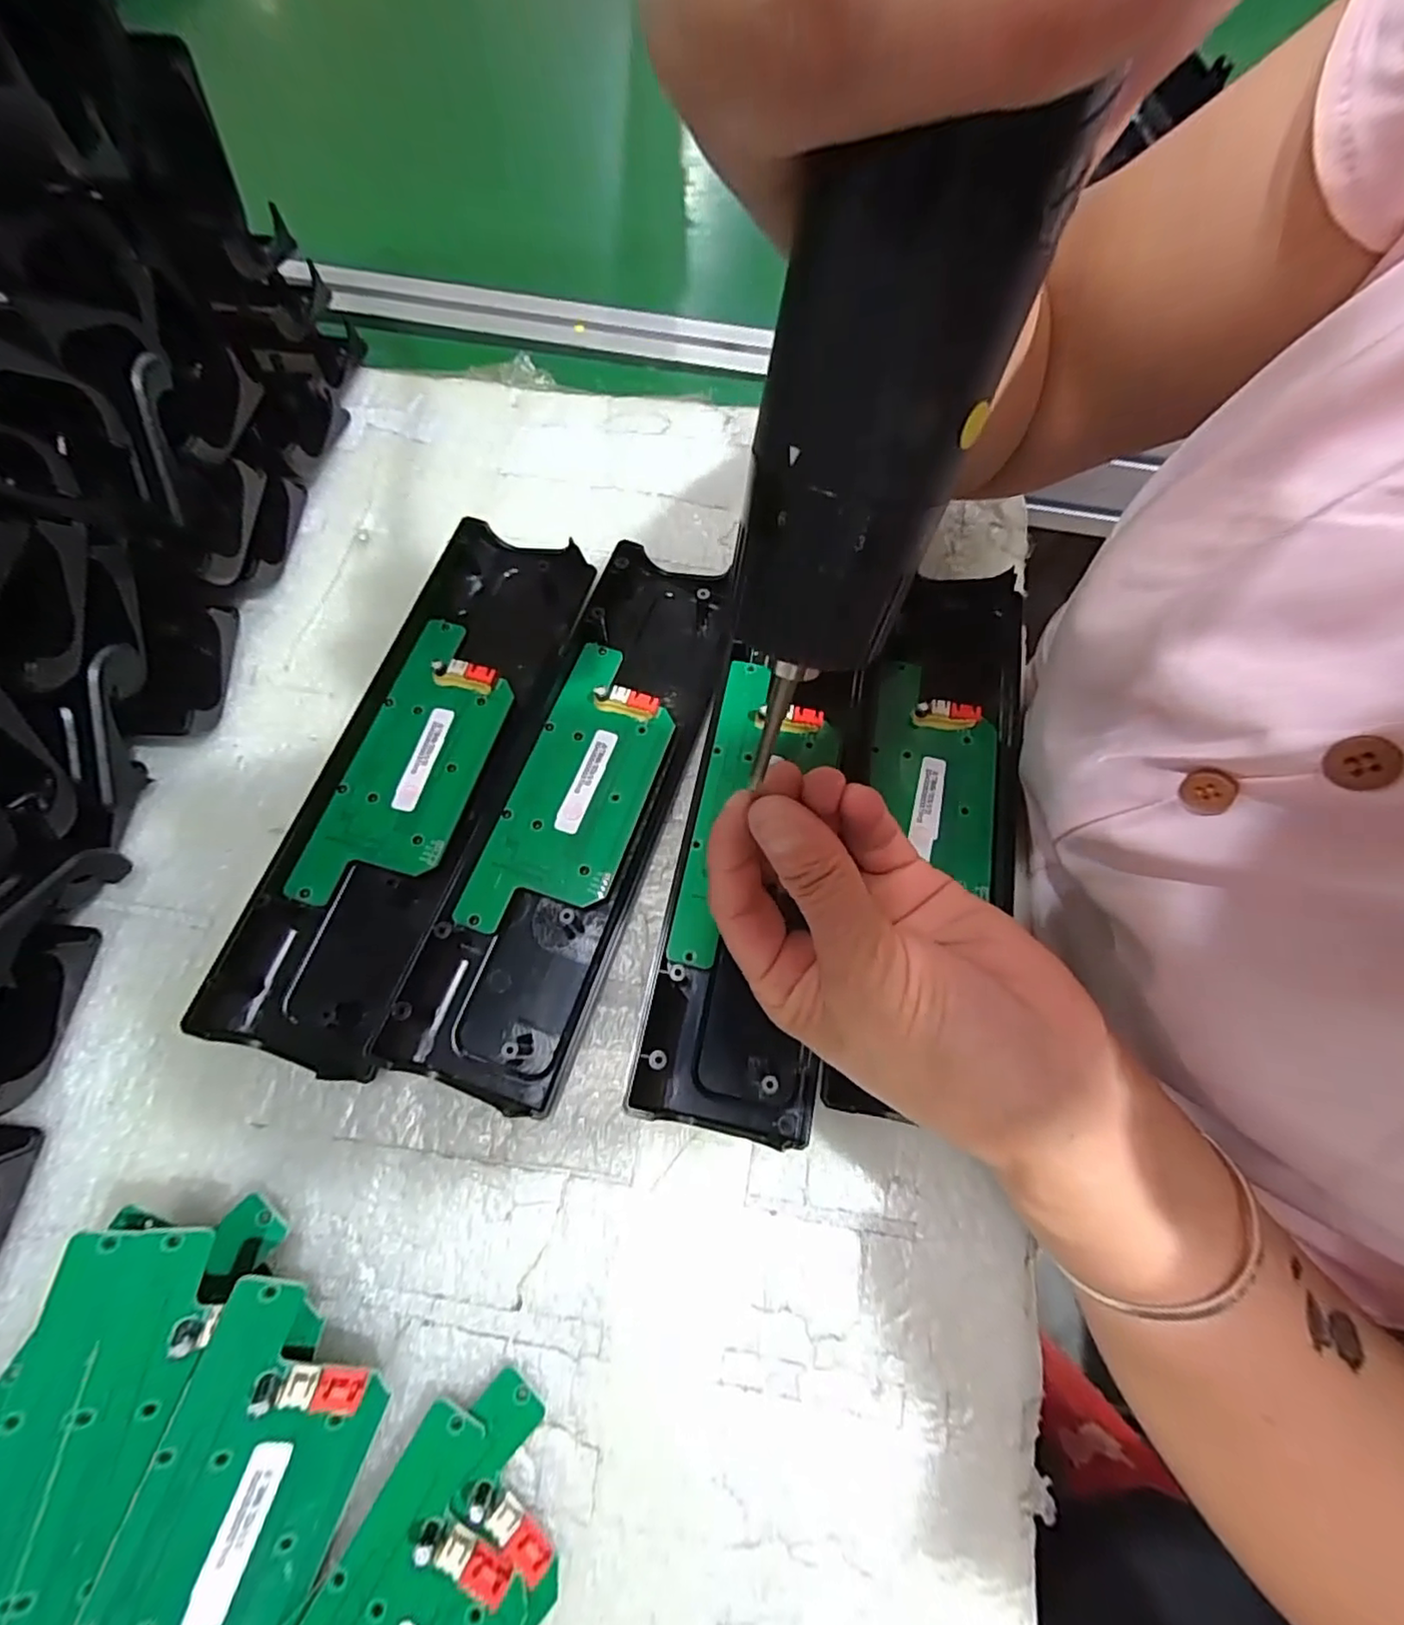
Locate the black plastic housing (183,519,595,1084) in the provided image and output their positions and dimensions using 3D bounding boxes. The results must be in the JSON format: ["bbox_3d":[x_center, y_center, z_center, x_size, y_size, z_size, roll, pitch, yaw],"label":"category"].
[{"bbox_3d":[-0.125,-0.023,0.270,0.071,0.016,0.247,15,70,5],"label":"black plastic housing"}]

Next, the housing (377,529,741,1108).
[{"bbox_3d":[-0.052,-0.010,0.267,0.074,0.016,0.245,16,70,6],"label":"housing"}]

